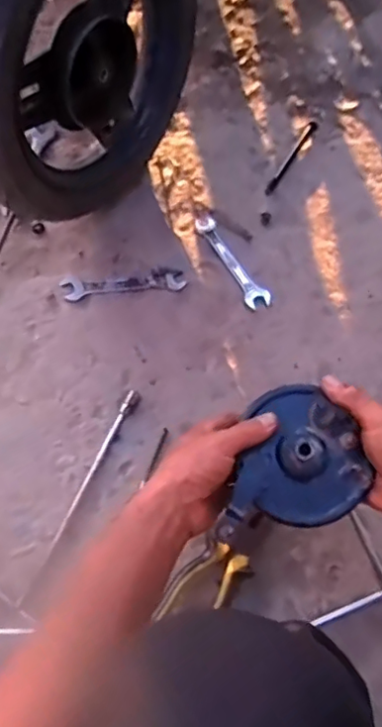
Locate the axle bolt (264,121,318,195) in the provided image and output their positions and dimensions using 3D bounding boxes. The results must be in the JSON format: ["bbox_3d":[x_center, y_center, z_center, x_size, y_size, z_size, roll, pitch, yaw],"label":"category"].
[{"bbox_3d":[0.143,-0.295,0.818,0.013,0.010,0.143,31,72,11],"label":"axle bolt"}]

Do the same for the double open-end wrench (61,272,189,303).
[{"bbox_3d":[-0.087,-0.101,0.745,0.158,0.006,0.033,-4,69,-1],"label":"double open-end wrench"}]

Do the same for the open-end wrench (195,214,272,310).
[{"bbox_3d":[0.053,-0.140,0.760,0.031,0.005,0.161,-27,72,-10],"label":"open-end wrench"}]

